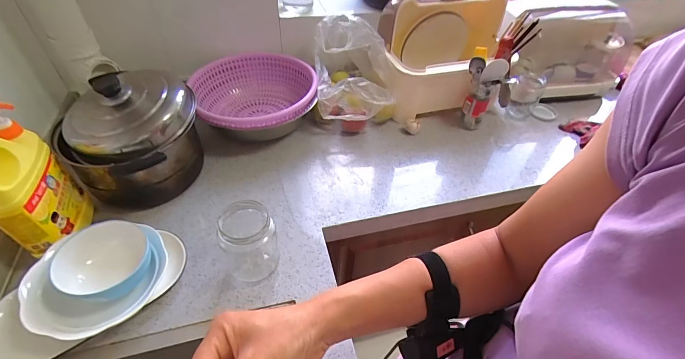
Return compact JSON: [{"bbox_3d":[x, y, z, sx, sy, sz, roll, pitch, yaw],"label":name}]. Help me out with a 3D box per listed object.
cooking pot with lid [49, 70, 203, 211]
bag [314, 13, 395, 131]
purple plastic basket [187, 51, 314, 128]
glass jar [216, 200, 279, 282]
[{"bbox_3d":[-0.411,-0.069,0.666,0.214,0.210,0.223,2,45,-2],"label":"cooking pot with lid"},{"bbox_3d":[0.030,-0.273,0.911,0.199,0.208,0.266,0,46,-5],"label":"bag"},{"bbox_3d":[-0.211,-0.196,0.878,0.288,0.121,0.289,2,45,-2],"label":"purple plastic basket"},{"bbox_3d":[-0.154,0.105,0.574,0.084,0.126,0.077,2,45,-2],"label":"glass jar"}]

